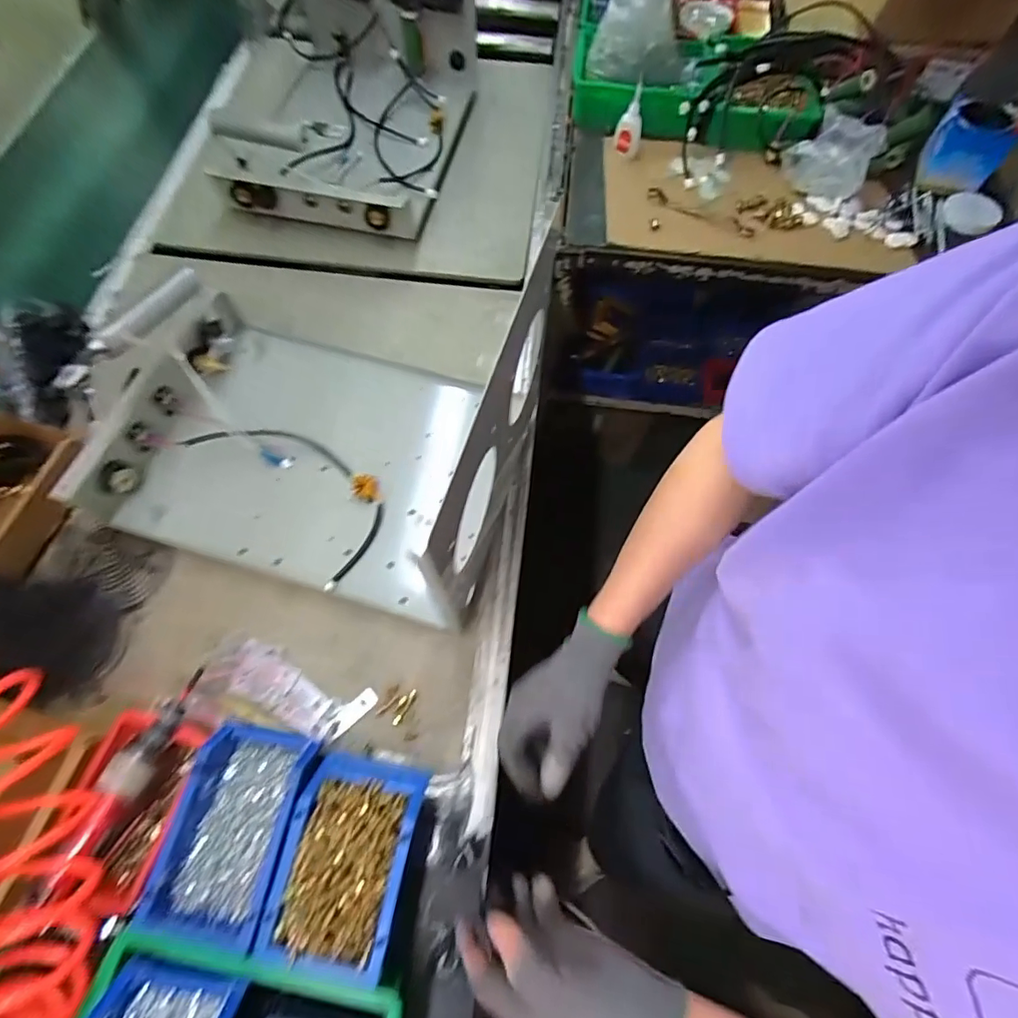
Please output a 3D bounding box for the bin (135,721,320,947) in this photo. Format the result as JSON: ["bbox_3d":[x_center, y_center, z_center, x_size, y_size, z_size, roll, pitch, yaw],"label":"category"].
[{"bbox_3d":[-0.253,0.294,0.483,0.107,0.070,0.160,10,67,3],"label":"bin"}]

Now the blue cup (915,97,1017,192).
[{"bbox_3d":[0.753,-0.599,0.847,0.104,0.101,0.087,19,67,7],"label":"blue cup"}]

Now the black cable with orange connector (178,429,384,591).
[{"bbox_3d":[-0.265,-0.037,0.629,0.265,0.026,0.131,38,69,13],"label":"black cable with orange connector"}]

